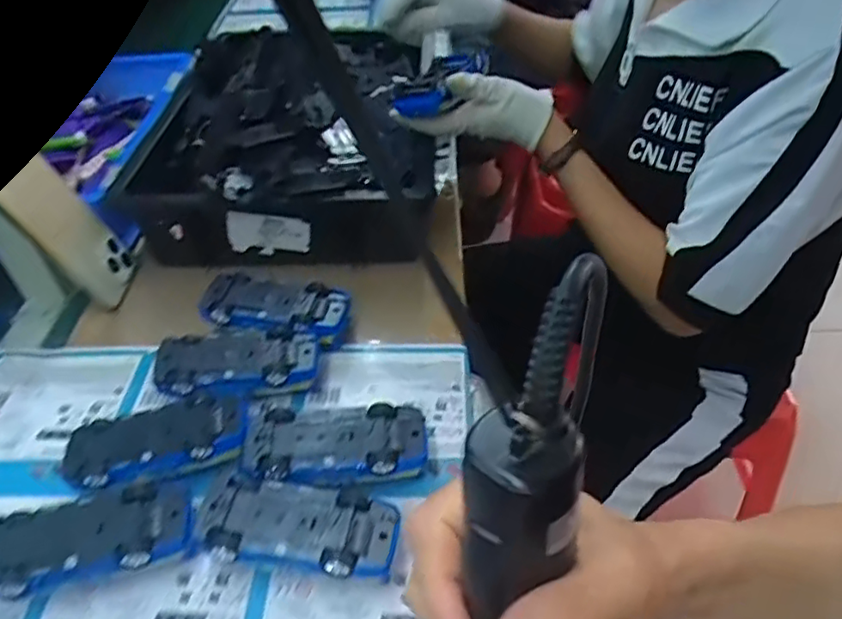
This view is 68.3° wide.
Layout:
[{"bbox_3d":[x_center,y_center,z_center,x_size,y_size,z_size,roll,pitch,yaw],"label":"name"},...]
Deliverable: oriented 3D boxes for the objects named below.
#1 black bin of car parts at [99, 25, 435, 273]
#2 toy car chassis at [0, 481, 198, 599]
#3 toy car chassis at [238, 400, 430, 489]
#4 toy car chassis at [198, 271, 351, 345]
[{"bbox_3d":[-0.149,-0.237,0.750,0.285,0.094,0.445,-1,45,3],"label":"black bin of car parts"},{"bbox_3d":[-0.216,0.154,0.412,0.130,0.045,0.068,-15,44,-9],"label":"toy car chassis"},{"bbox_3d":[-0.061,0.105,0.452,0.126,0.044,0.056,-2,45,2],"label":"toy car chassis"},{"bbox_3d":[-0.131,0.004,0.560,0.131,0.039,0.062,7,46,11],"label":"toy car chassis"}]

